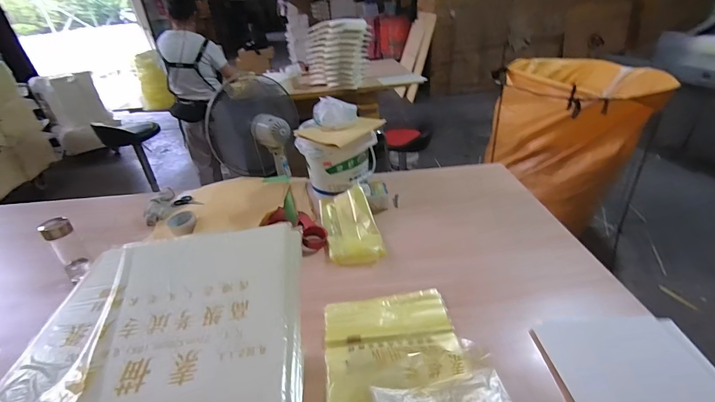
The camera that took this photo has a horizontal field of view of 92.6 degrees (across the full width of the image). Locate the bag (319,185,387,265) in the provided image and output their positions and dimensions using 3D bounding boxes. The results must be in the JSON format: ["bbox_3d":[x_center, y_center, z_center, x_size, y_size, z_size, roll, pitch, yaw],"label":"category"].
[{"bbox_3d":[-0.024,0.074,1.091,0.166,0.081,0.316,-10,32,-10],"label":"bag"}]

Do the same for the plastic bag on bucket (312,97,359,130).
[{"bbox_3d":[-0.082,-0.314,1.219,0.155,0.082,0.113,-6,31,-4],"label":"plastic bag on bucket"}]

